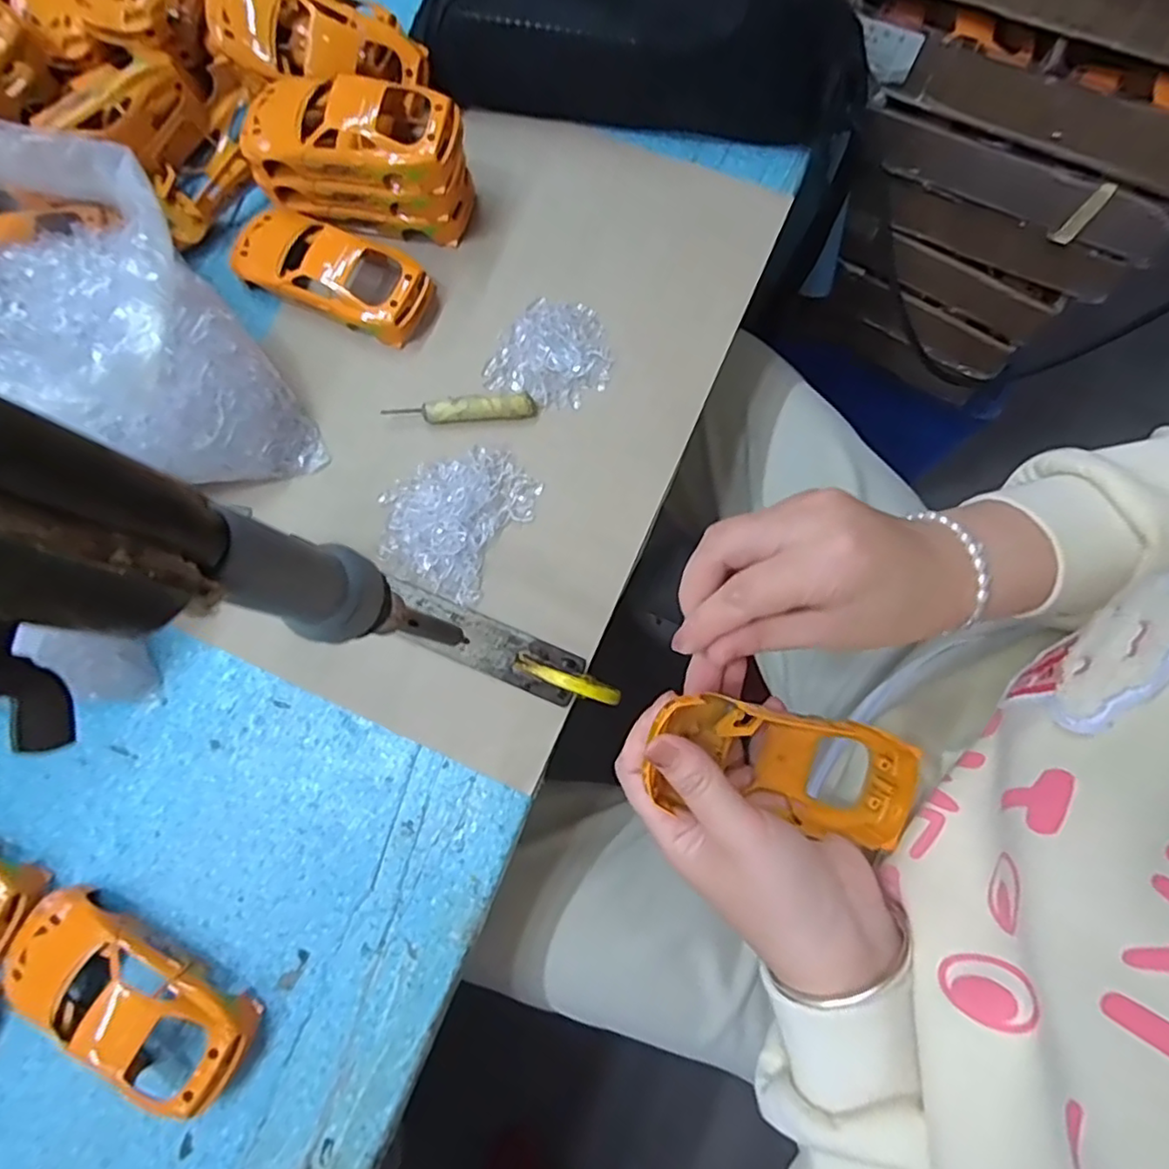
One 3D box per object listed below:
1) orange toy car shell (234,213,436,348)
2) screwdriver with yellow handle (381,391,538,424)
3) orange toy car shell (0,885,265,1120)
[{"bbox_3d":[-0.157,-0.196,0.395,0.124,0.031,0.055,22,78,5],"label":"orange toy car shell"},{"bbox_3d":[-0.074,-0.104,0.382,0.089,0.011,0.015,-5,77,-1],"label":"screwdriver with yellow handle"},{"bbox_3d":[-0.223,0.201,0.310,0.129,0.026,0.051,28,79,7],"label":"orange toy car shell"}]

